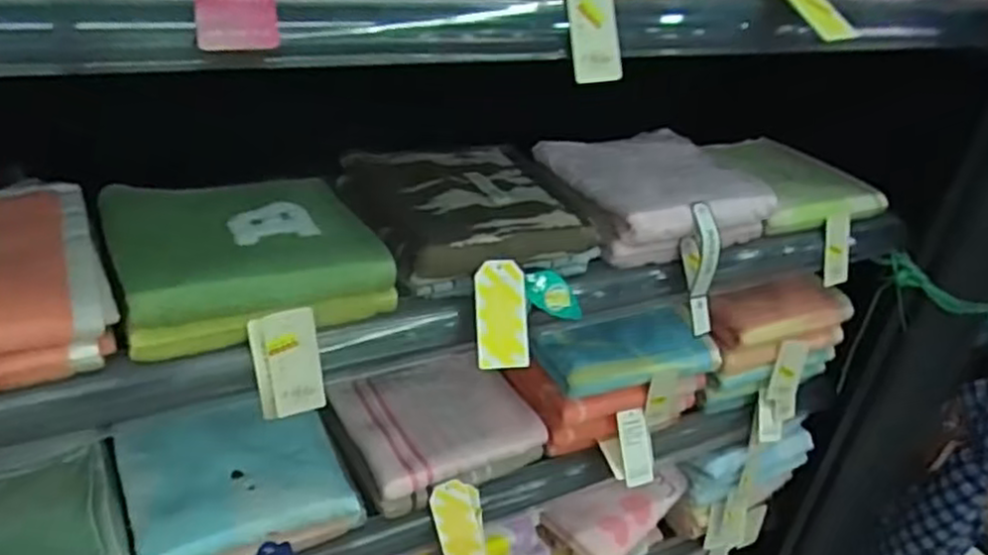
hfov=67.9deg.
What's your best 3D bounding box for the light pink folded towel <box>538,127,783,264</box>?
[{"bbox_3d":[0.159,-0.086,0.746,0.199,0.056,0.163,-12,36,-29],"label":"light pink folded towel"}]

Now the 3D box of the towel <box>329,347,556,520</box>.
[{"bbox_3d":[-0.067,0.154,0.780,0.198,0.051,0.163,-11,35,-28],"label":"towel"}]

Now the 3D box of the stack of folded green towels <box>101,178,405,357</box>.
[{"bbox_3d":[-0.189,-0.016,0.559,0.180,0.057,0.161,-12,36,-30],"label":"stack of folded green towels"}]

